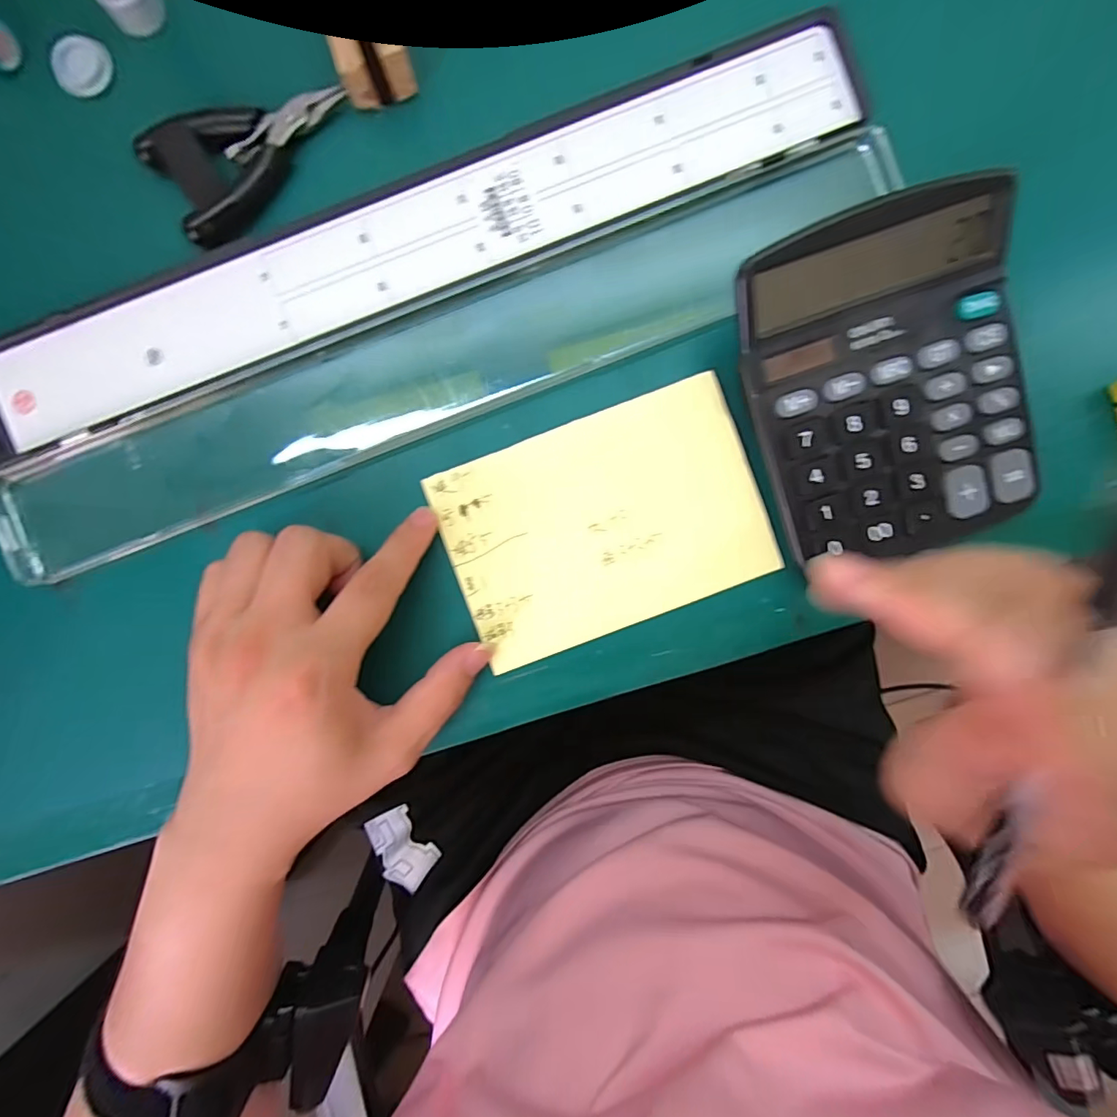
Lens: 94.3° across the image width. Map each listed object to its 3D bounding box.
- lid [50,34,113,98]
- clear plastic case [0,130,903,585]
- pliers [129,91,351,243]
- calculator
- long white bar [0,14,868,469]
[{"bbox_3d":[-0.226,-0.232,0.245,0.025,0.006,0.025,-1,95,-11],"label":"lid"},{"bbox_3d":[-0.051,-0.094,0.251,0.451,0.022,0.054,-22,91,2],"label":"clear plastic case"},{"bbox_3d":[-0.140,-0.189,0.239,0.091,0.012,0.051,-31,91,2],"label":"pliers"},{"bbox_3d":[0.144,-0.072,0.226,0.118,0.041,0.144,-19,91,2],"label":"calculator"},{"bbox_3d":[-0.075,-0.149,0.241,0.440,0.011,0.068,-22,91,2],"label":"long white bar"}]

